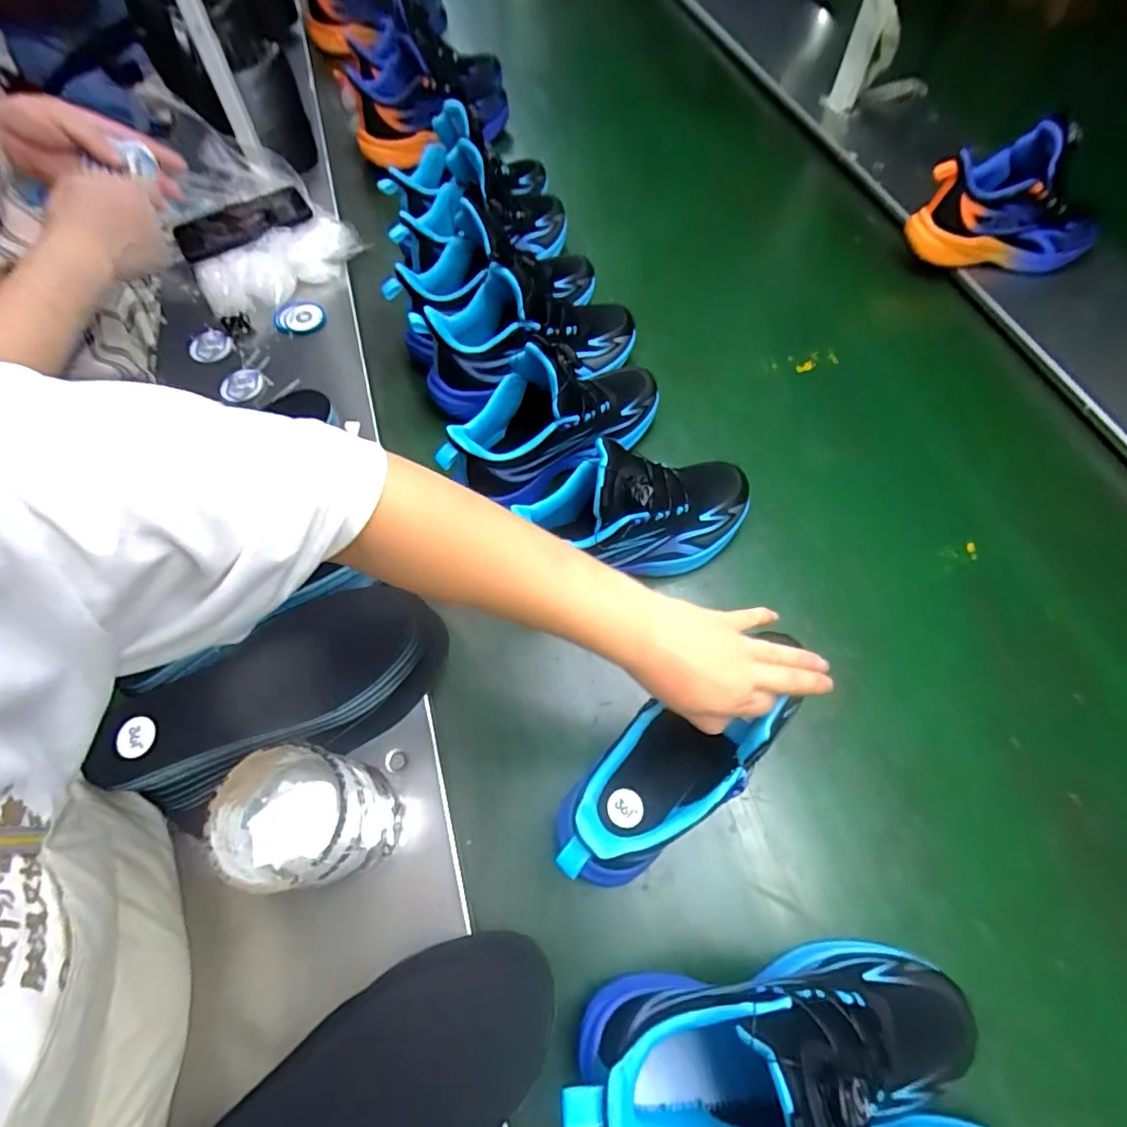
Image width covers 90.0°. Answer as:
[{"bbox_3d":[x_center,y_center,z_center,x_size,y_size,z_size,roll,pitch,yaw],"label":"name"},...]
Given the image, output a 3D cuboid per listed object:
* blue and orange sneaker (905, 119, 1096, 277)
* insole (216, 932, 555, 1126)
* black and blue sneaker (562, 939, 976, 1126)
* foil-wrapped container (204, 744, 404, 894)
[{"bbox_3d":[0.582,-0.470,0.733,0.231,0.152,0.093,5,61,3],"label":"blue and orange sneaker"},{"bbox_3d":[-0.117,0.290,0.302,0.235,0.011,0.090,-22,46,-19],"label":"insole"},{"bbox_3d":[0.136,0.298,0.340,0.265,0.139,0.094,-5,61,-2],"label":"black and blue sneaker"},{"bbox_3d":[-0.168,0.176,0.384,0.081,0.116,0.077,8,63,6],"label":"foil-wrapped container"}]

